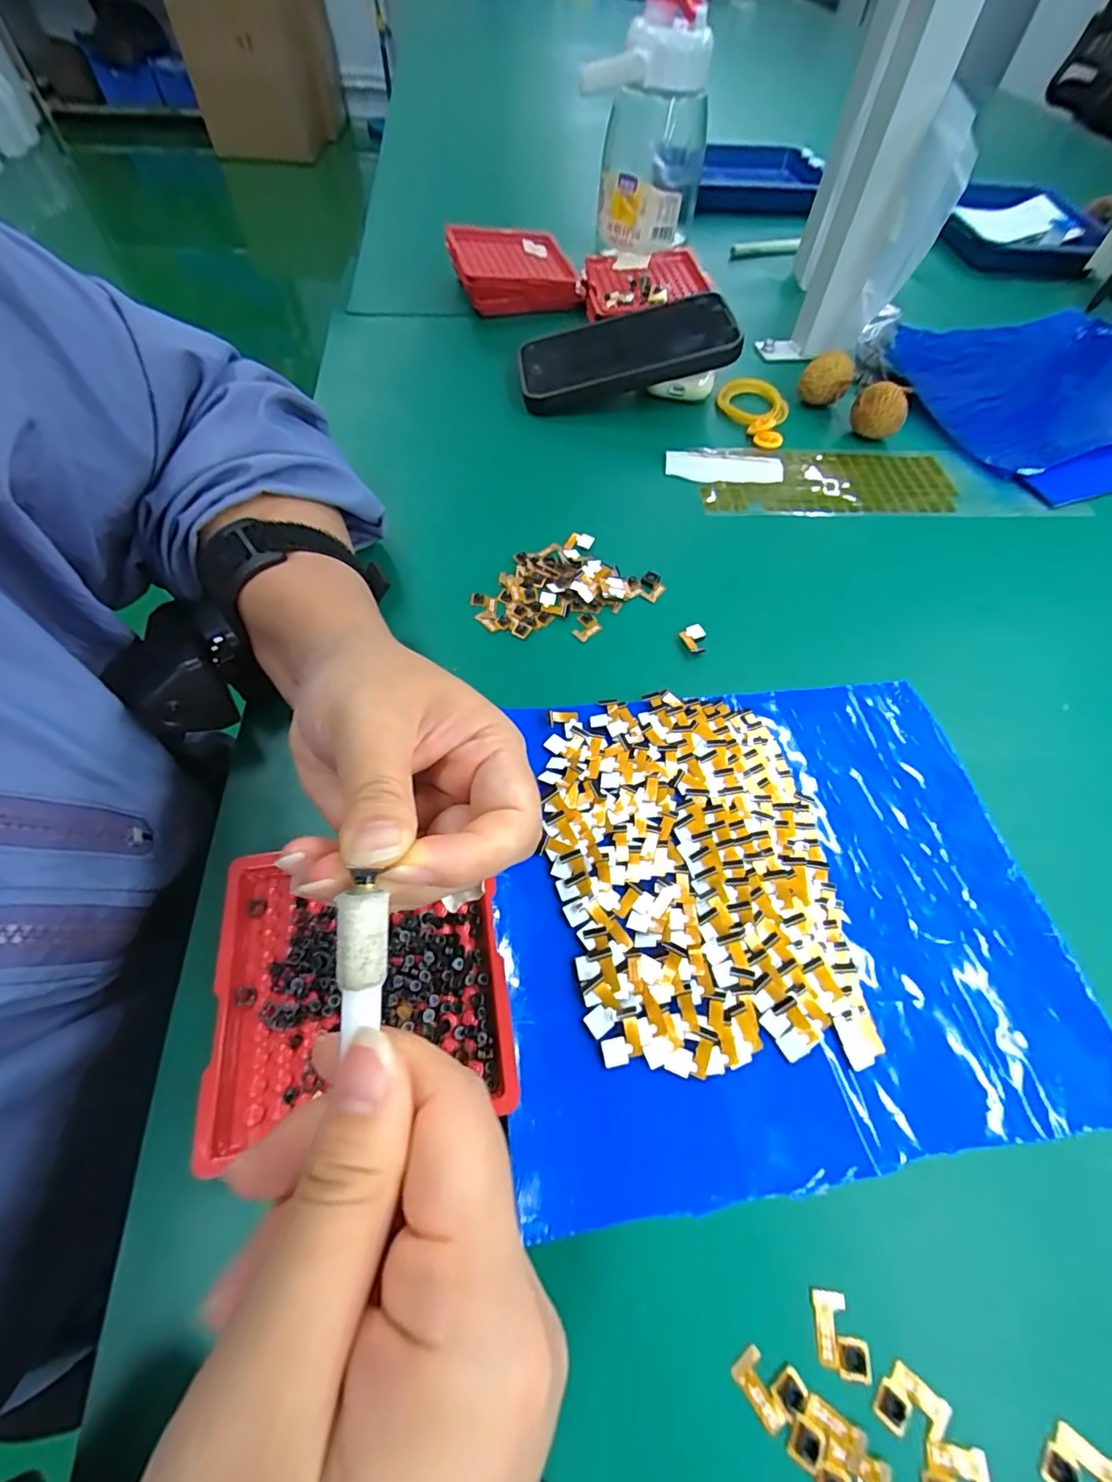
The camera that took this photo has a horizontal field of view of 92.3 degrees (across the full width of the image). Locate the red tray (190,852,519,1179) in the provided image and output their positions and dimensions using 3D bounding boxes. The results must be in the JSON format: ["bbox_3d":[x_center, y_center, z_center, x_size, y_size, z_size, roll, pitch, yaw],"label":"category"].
[{"bbox_3d":[-0.071,0.085,0.195,0.100,0.012,0.094,-8,59,-8],"label":"red tray"}]

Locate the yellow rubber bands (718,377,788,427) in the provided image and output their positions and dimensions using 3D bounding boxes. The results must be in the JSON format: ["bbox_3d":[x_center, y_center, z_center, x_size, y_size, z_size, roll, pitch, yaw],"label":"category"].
[{"bbox_3d":[0.158,-0.265,0.419,0.045,0.013,0.052,-19,61,-14],"label":"yellow rubber bands"}]

